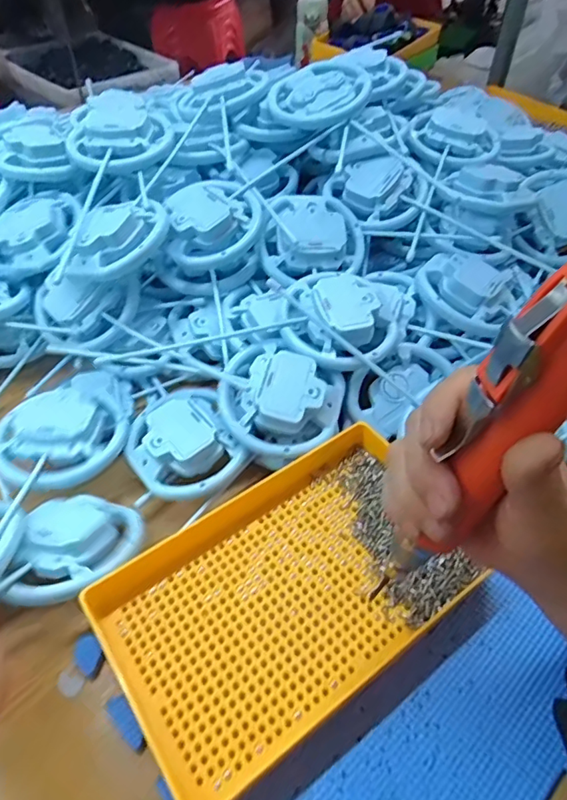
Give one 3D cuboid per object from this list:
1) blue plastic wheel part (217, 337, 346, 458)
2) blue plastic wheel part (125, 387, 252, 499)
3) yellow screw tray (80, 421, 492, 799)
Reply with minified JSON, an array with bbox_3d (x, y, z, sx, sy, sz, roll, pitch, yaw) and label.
[{"bbox_3d":[-0.005,-0.007,0.428,0.099,0.031,0.089,22,51,19],"label":"blue plastic wheel part"},{"bbox_3d":[-0.082,0.031,0.422,0.082,0.024,0.096,-23,52,-20],"label":"blue plastic wheel part"},{"bbox_3d":[0.004,0.124,0.362,0.239,0.032,0.154,-28,54,-23],"label":"yellow screw tray"}]

